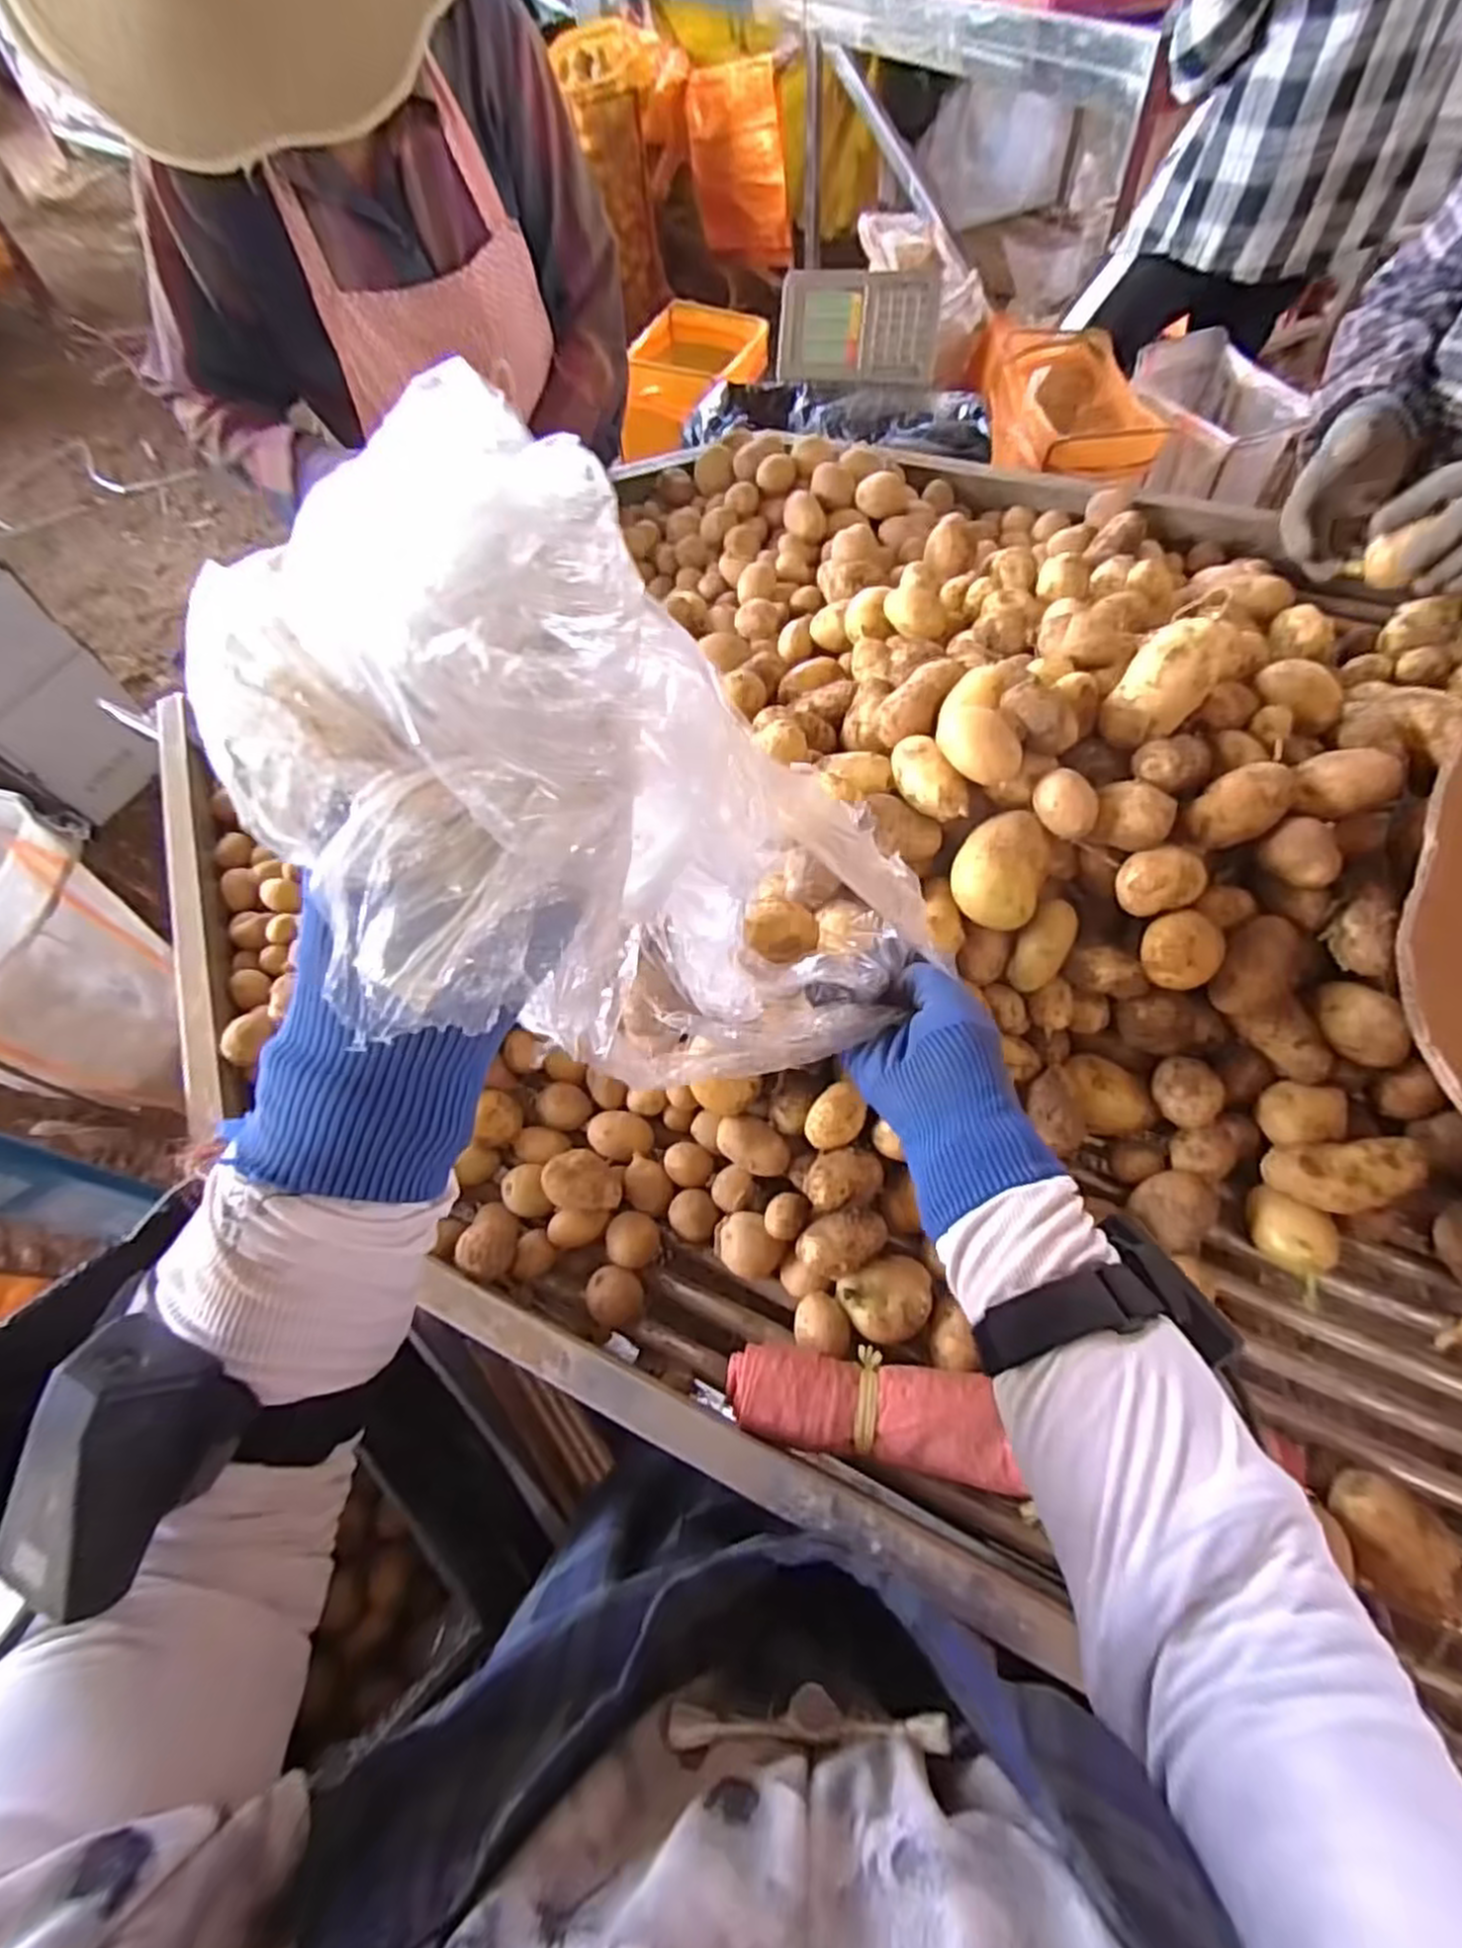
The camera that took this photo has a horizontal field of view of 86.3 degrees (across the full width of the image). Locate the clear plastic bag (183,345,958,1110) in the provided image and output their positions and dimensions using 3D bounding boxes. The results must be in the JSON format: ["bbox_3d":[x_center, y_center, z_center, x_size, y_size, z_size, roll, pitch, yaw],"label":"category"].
[{"bbox_3d":[-0.025,-0.031,0.313,0.105,0.336,0.166,43,94,22],"label":"clear plastic bag"}]

